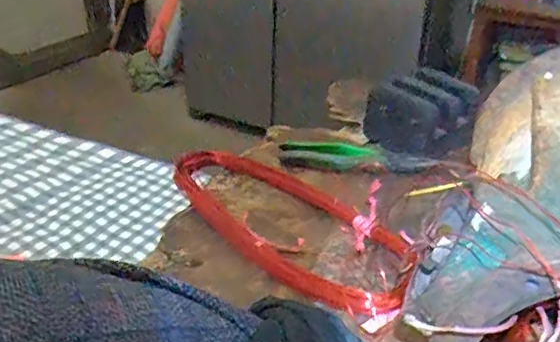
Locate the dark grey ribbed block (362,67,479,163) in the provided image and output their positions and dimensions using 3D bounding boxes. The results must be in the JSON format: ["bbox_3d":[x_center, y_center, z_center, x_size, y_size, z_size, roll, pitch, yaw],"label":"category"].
[{"bbox_3d":[0.193,-0.088,0.786,0.116,0.080,0.150,21,36,31],"label":"dark grey ribbed block"}]

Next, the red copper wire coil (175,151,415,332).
[{"bbox_3d":[-0.001,0.055,0.626,0.326,0.042,0.129,23,37,33],"label":"red copper wire coil"}]

